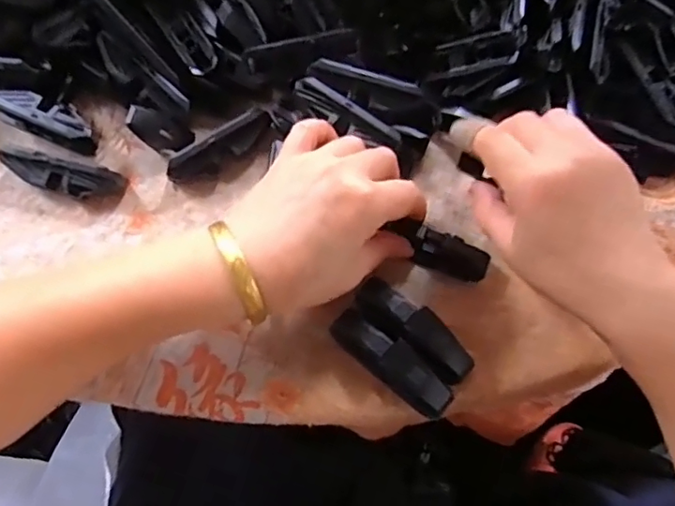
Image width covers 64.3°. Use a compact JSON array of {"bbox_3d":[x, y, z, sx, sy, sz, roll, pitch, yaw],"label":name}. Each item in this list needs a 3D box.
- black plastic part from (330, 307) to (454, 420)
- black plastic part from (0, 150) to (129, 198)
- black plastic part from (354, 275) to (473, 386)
[{"bbox_3d":[0.028,0.058,0.288,0.074,0.021,0.023,37,73,12],"label":"black plastic part"},{"bbox_3d":[-0.164,-0.046,0.322,0.068,0.022,0.018,8,69,1],"label":"black plastic part"},{"bbox_3d":[0.042,0.043,0.295,0.074,0.017,0.023,36,73,11],"label":"black plastic part"}]

